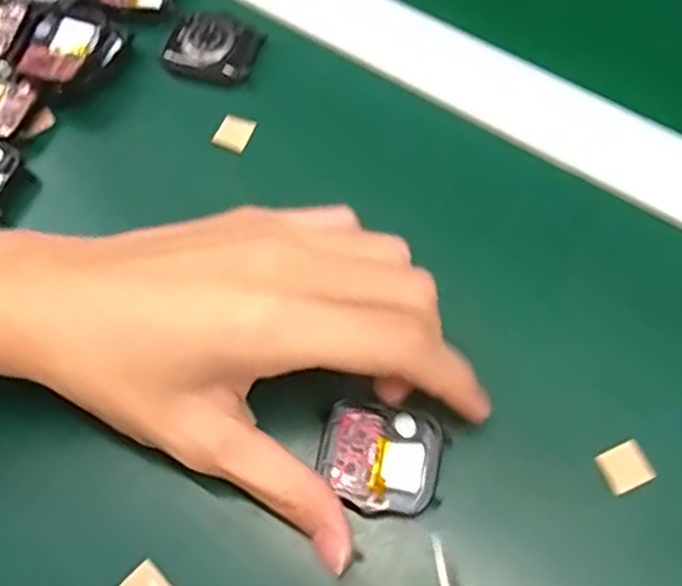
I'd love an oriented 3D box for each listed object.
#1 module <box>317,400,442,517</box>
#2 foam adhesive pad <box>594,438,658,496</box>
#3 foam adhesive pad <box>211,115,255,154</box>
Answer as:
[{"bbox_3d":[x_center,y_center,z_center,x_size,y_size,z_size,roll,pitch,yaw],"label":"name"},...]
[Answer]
[{"bbox_3d":[0.014,0.061,0.261,0.043,0.012,0.039,11,65,7],"label":"module"},{"bbox_3d":[0.105,0.064,0.261,0.019,0.004,0.016,-23,65,-9],"label":"foam adhesive pad"},{"bbox_3d":[-0.049,-0.075,0.331,0.016,0.004,0.017,22,67,12],"label":"foam adhesive pad"}]

